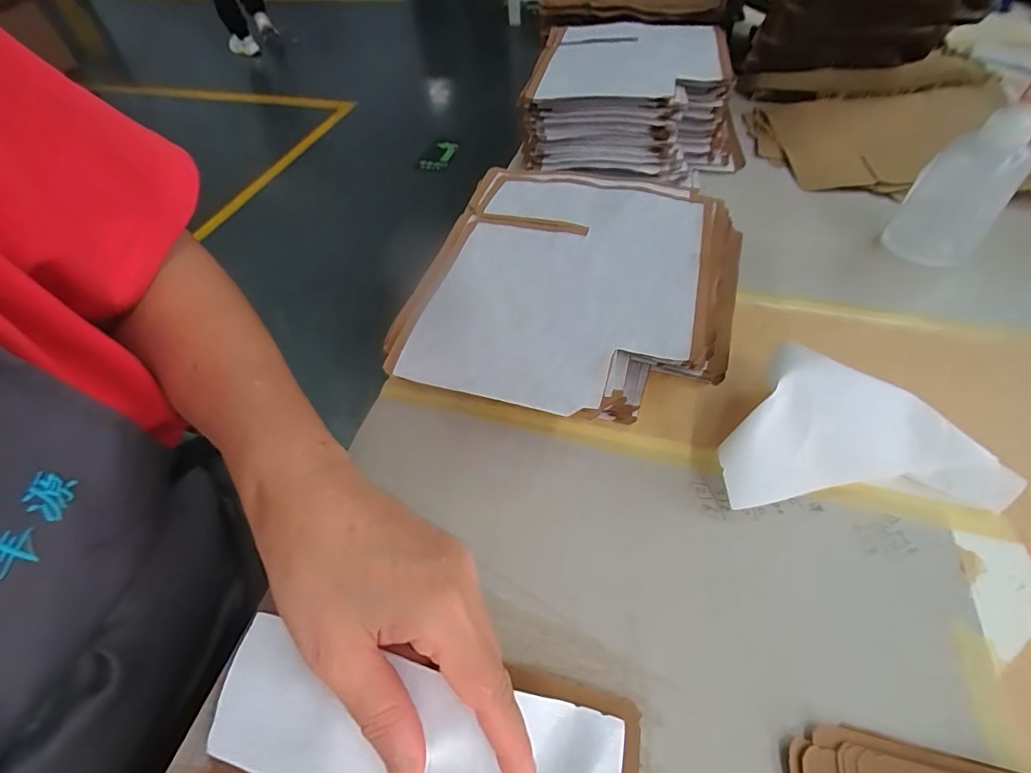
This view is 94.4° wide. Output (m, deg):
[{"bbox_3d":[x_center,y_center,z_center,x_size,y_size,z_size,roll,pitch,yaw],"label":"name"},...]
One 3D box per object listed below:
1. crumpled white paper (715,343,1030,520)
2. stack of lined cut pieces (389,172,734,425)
[{"bbox_3d":[0.205,0.024,0.286,0.157,0.021,0.092,1,87,-2],"label":"crumpled white paper"},{"bbox_3d":[0.052,-0.075,0.377,0.228,0.055,0.261,12,53,13],"label":"stack of lined cut pieces"}]

